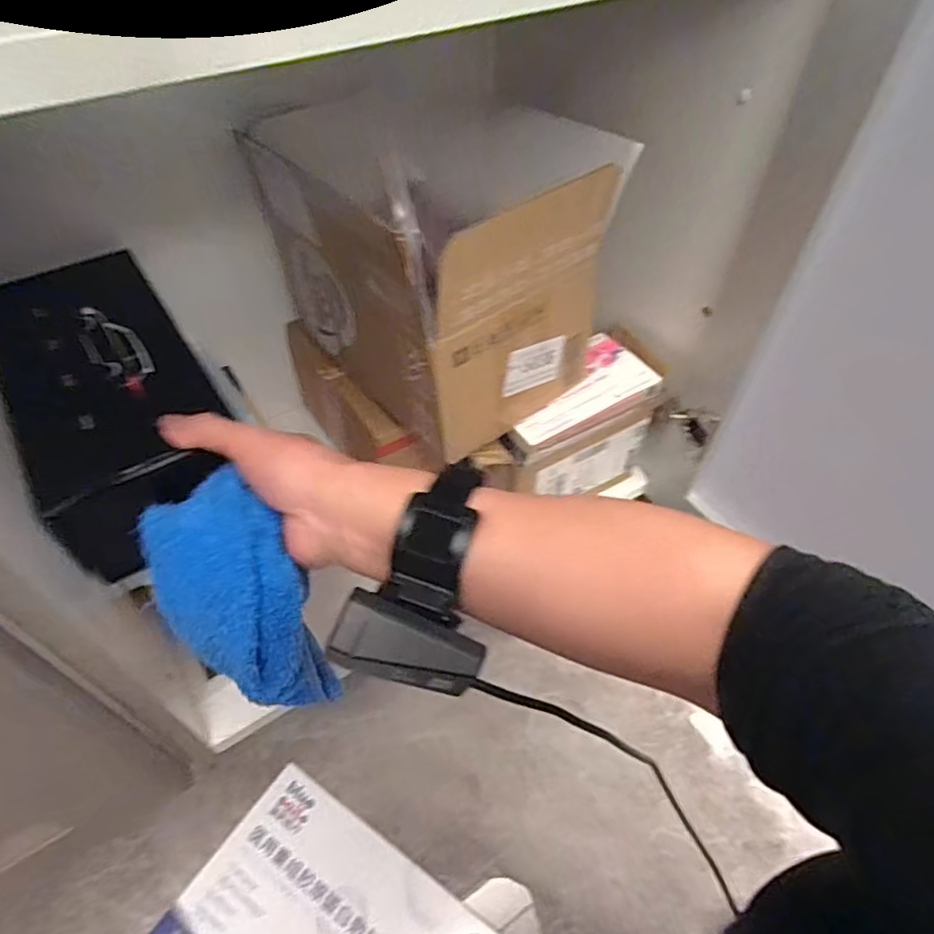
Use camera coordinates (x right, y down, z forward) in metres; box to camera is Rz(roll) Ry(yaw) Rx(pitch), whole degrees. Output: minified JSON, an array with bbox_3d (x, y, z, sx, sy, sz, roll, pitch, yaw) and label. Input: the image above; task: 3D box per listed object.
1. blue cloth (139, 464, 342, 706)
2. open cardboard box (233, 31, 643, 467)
[{"bbox_3d":[-0.118,0.090,0.338,0.064,0.164,0.038,-35,34,-27],"label":"blue cloth"},{"bbox_3d":[-0.017,-0.167,0.472,0.175,0.180,0.226,-31,56,-25],"label":"open cardboard box"}]

